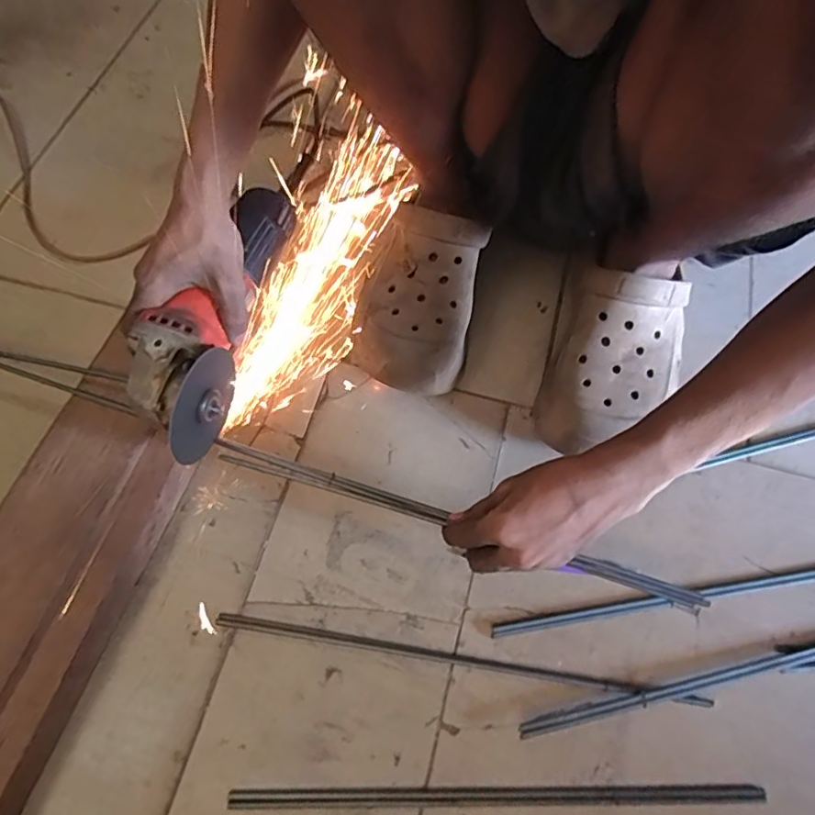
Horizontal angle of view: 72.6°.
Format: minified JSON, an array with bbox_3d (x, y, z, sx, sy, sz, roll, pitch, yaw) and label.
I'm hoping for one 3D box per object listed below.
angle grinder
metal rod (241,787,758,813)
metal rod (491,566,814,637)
[{"bbox_3d":[-0.157,-0.092,0.473,0.077,0.079,0.274,14,63,5],"label":"angle grinder"},{"bbox_3d":[0.067,0.291,0.410,0.387,0.010,0.014,0,66,-1],"label":"metal rod"},{"bbox_3d":[0.261,0.155,0.468,0.382,0.008,0.012,-9,67,-5],"label":"metal rod"}]

